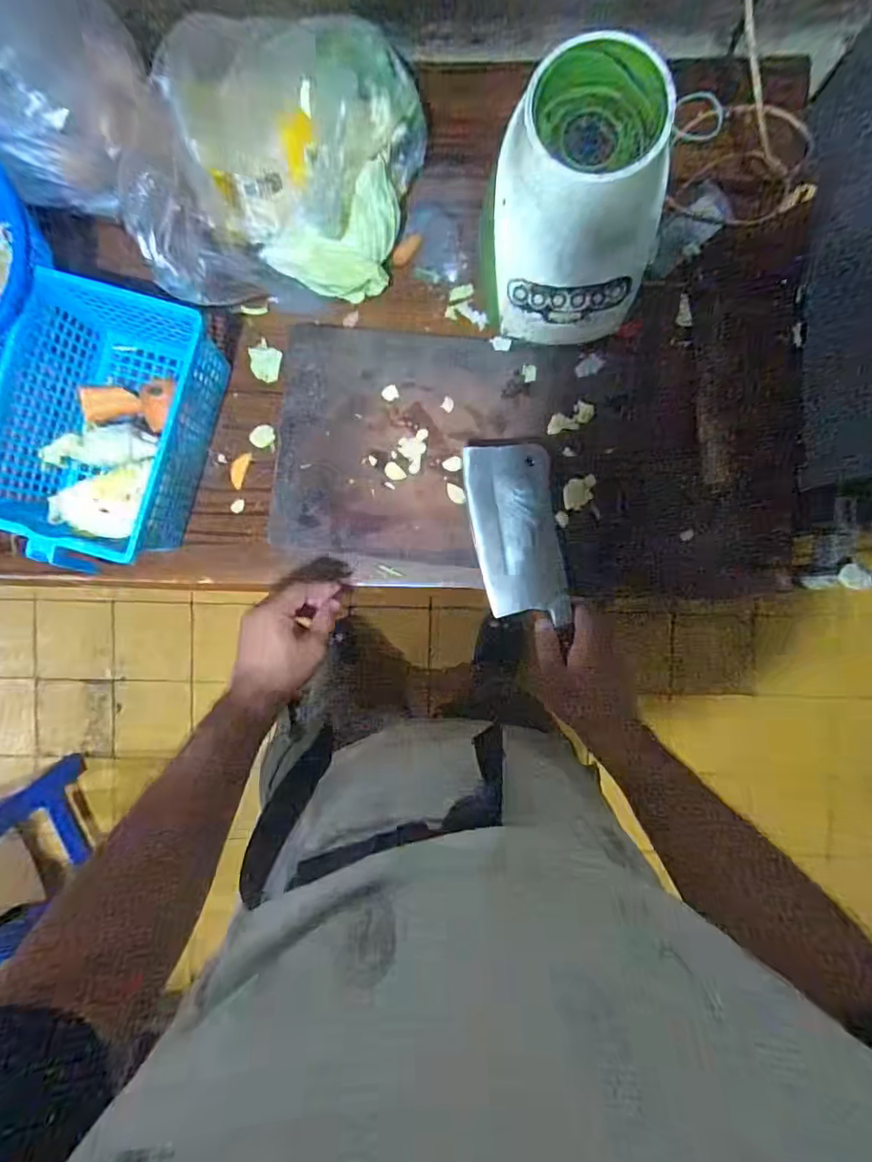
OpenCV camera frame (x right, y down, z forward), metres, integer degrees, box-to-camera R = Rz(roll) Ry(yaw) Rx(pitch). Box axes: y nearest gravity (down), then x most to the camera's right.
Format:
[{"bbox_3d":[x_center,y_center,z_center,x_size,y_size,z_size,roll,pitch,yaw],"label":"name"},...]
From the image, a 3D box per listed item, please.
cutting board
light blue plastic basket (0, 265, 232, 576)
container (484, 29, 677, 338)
[{"bbox_3d":[0.013,-0.143,0.579,0.358,0.012,0.241,5,91,1],"label":"cutting board"},{"bbox_3d":[-0.328,-0.150,0.540,0.160,0.102,0.248,15,92,1],"label":"light blue plastic basket"},{"bbox_3d":[0.121,-0.333,0.489,0.146,0.183,0.170,2,91,1],"label":"container"}]

